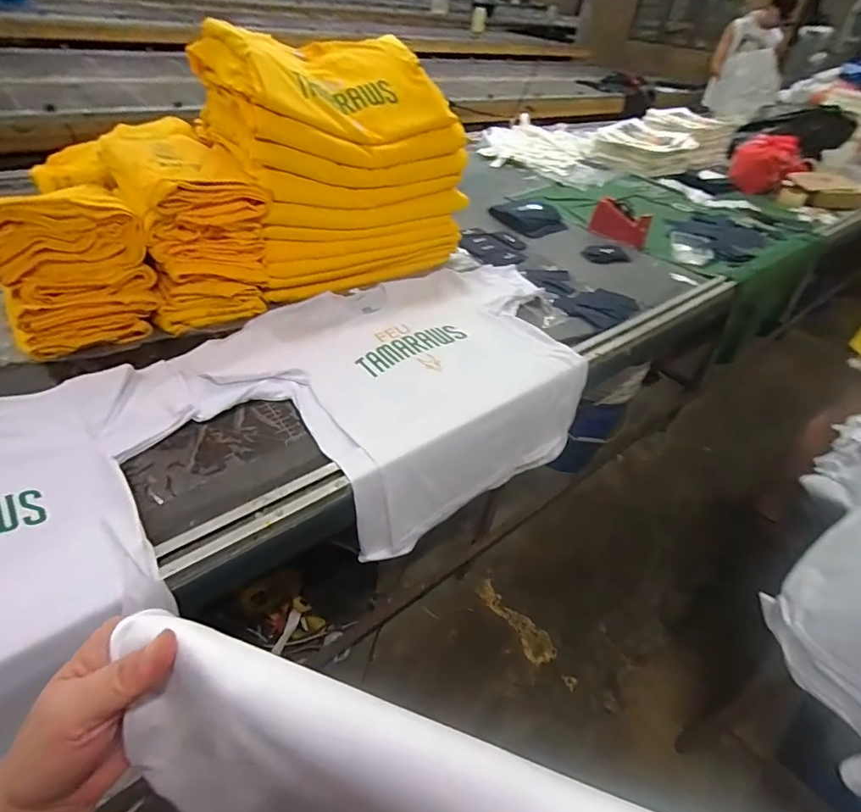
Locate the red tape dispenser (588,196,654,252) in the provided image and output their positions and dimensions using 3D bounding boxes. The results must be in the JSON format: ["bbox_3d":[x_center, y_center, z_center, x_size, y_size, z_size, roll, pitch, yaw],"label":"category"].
[{"bbox_3d":[0.642,-0.622,1.610,0.208,0.098,0.083,35,49,26],"label":"red tape dispenser"}]

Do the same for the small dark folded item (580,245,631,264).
[{"bbox_3d":[0.558,-0.490,1.514,0.139,0.031,0.079,-9,46,-17],"label":"small dark folded item"}]

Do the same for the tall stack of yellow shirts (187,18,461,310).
[{"bbox_3d":[-0.217,-0.592,1.157,0.531,0.447,0.345,-26,53,-31],"label":"tall stack of yellow shirts"}]

